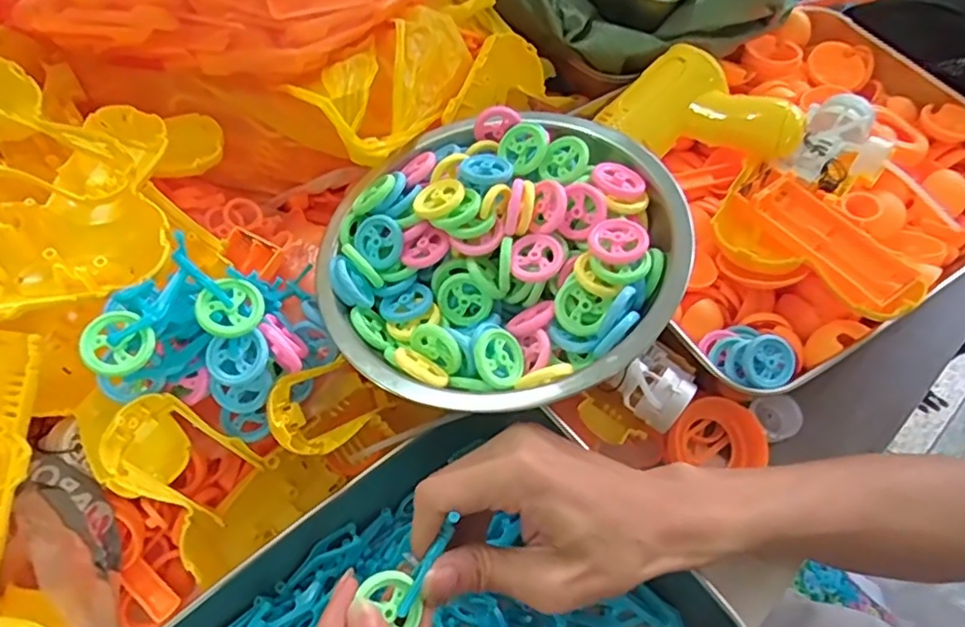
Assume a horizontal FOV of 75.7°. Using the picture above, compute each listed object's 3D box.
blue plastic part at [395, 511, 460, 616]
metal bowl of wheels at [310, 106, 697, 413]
[{"bbox_3d":[-0.023,0.104,0.257,0.007,0.005,0.044,25,55,14],"label":"blue plastic part"},{"bbox_3d":[0.006,-0.034,0.345,0.189,0.052,0.187,0,61,1],"label":"metal bowl of wheels"}]

